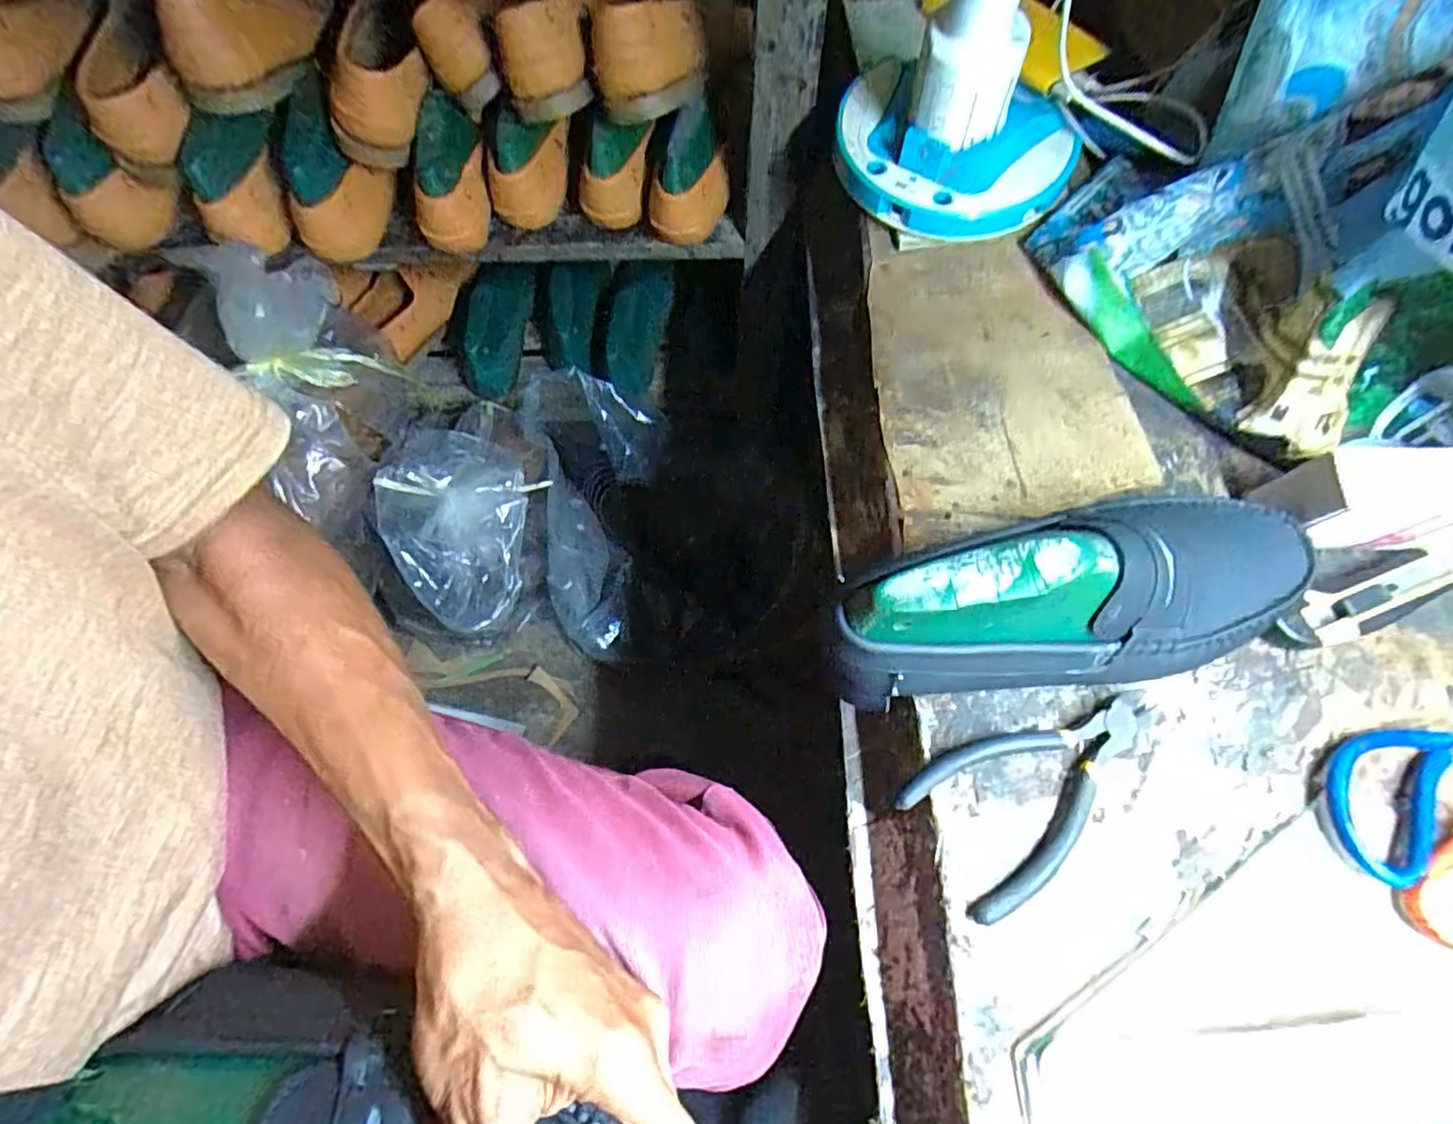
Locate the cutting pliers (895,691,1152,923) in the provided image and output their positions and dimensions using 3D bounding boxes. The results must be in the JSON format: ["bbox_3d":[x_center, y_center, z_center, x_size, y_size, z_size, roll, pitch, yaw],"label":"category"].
[{"bbox_3d":[0.167,0.114,0.344,0.145,0.017,0.071,-32,71,-11],"label":"cutting pliers"}]

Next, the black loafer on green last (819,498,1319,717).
[{"bbox_3d":[0.185,0.022,0.335,0.269,0.100,0.092,-19,69,-6],"label":"black loafer on green last"}]

